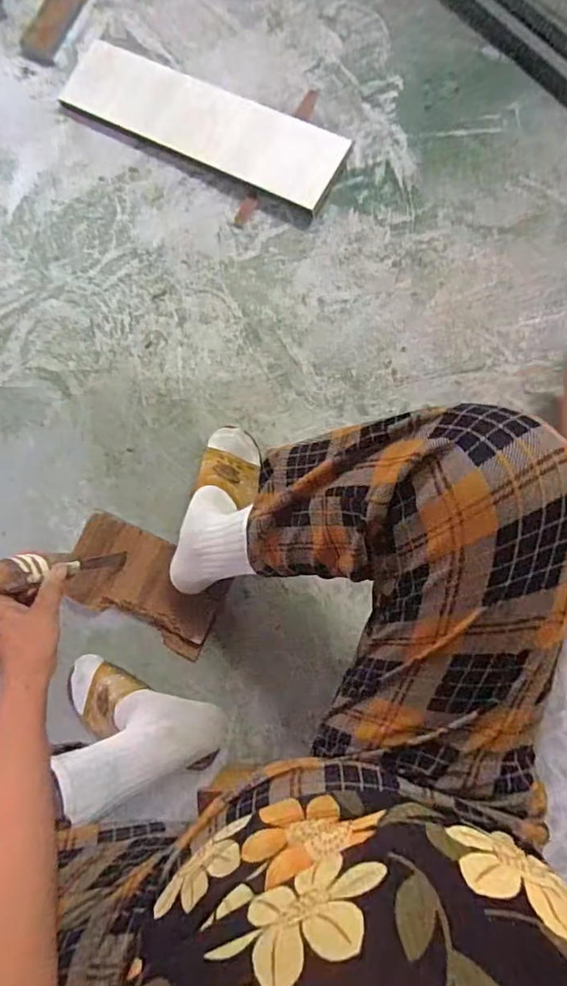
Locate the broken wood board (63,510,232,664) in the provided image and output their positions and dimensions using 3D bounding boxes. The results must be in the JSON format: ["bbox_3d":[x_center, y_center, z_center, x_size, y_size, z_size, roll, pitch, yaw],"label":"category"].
[{"bbox_3d":[-0.189,0.124,0.693,0.213,0.016,0.125,27,93,1],"label":"broken wood board"}]

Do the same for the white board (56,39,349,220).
[{"bbox_3d":[-0.121,-0.558,0.767,0.452,0.025,0.115,28,87,7],"label":"white board"}]

